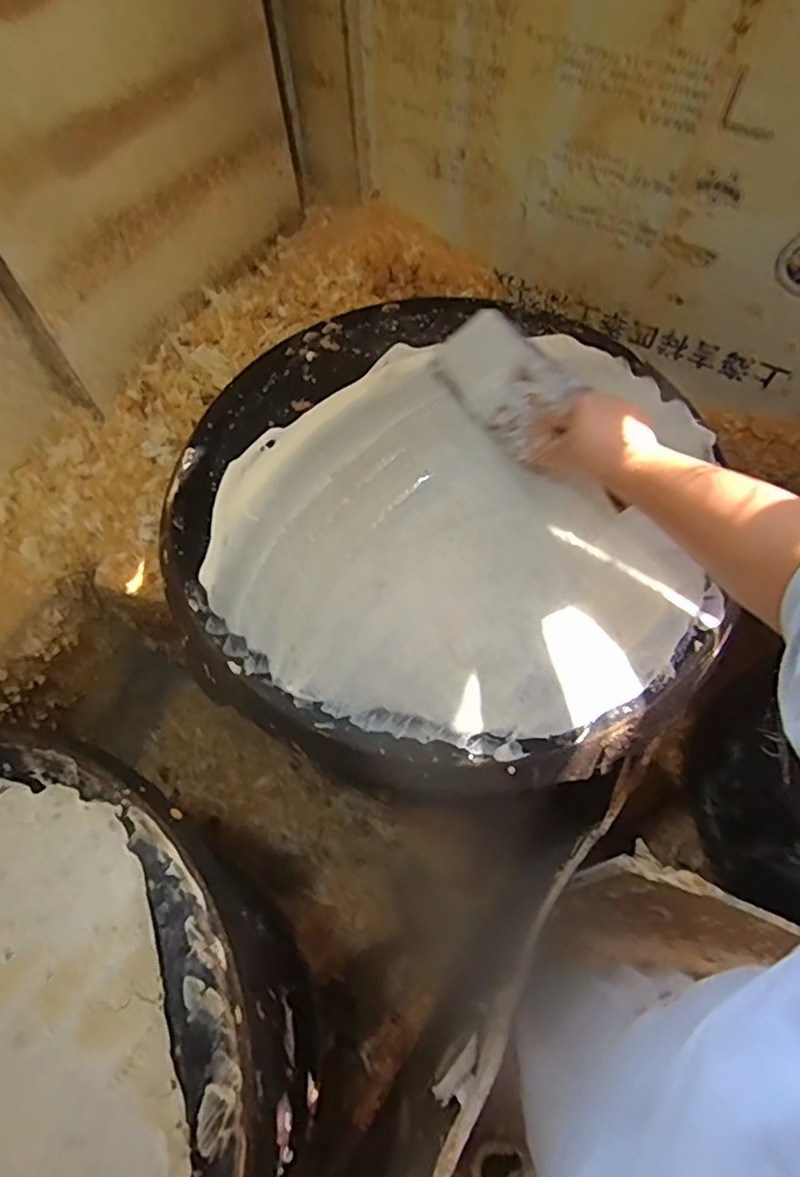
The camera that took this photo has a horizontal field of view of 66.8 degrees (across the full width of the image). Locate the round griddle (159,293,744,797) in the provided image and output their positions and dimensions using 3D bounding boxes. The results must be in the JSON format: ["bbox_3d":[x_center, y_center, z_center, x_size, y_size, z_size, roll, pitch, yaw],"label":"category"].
[{"bbox_3d":[0.040,-0.091,0.677,0.571,0.066,0.606,0,63,1],"label":"round griddle"}]

